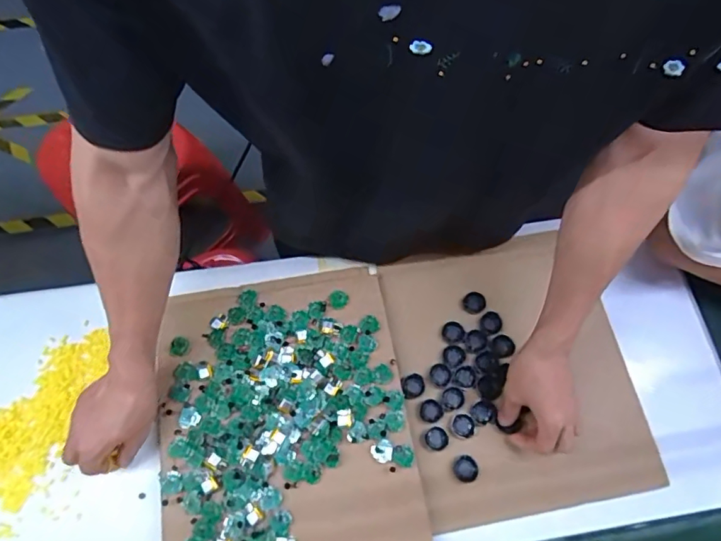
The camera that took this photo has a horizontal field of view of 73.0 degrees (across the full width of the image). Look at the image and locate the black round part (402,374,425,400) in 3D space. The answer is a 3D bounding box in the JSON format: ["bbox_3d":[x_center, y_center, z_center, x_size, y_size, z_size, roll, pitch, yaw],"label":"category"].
[{"bbox_3d":[0.068,0.149,0.625,0.029,0.004,0.029,0,71,-1],"label":"black round part"}]

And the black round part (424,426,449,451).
[{"bbox_3d":[0.095,0.209,0.605,0.028,0.004,0.028,0,71,-1],"label":"black round part"}]

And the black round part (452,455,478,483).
[{"bbox_3d":[0.127,0.240,0.589,0.029,0.005,0.030,0,71,-1],"label":"black round part"}]

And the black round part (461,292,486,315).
[{"bbox_3d":[0.154,0.044,0.662,0.030,0.010,0.029,0,71,-1],"label":"black round part"}]

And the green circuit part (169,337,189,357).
[{"bbox_3d":[-0.228,0.096,0.614,0.022,0.005,0.025,5,72,0],"label":"green circuit part"}]

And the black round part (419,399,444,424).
[{"bbox_3d":[0.090,0.178,0.614,0.029,0.004,0.028,0,71,-1],"label":"black round part"}]

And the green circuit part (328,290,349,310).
[{"bbox_3d":[-0.029,0.038,0.641,0.026,0.009,0.026,0,71,-1],"label":"green circuit part"}]

